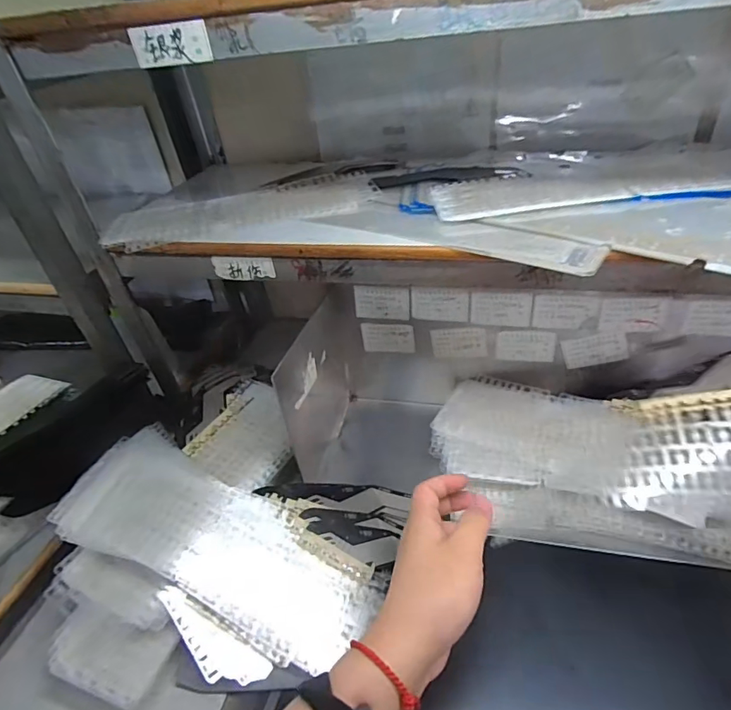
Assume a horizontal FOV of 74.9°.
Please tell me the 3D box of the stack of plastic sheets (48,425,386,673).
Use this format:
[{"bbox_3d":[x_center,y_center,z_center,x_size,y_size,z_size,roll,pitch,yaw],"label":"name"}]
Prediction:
[{"bbox_3d":[-0.122,0.155,0.400,0.283,0.037,0.111,25,44,12],"label":"stack of plastic sheets"}]

